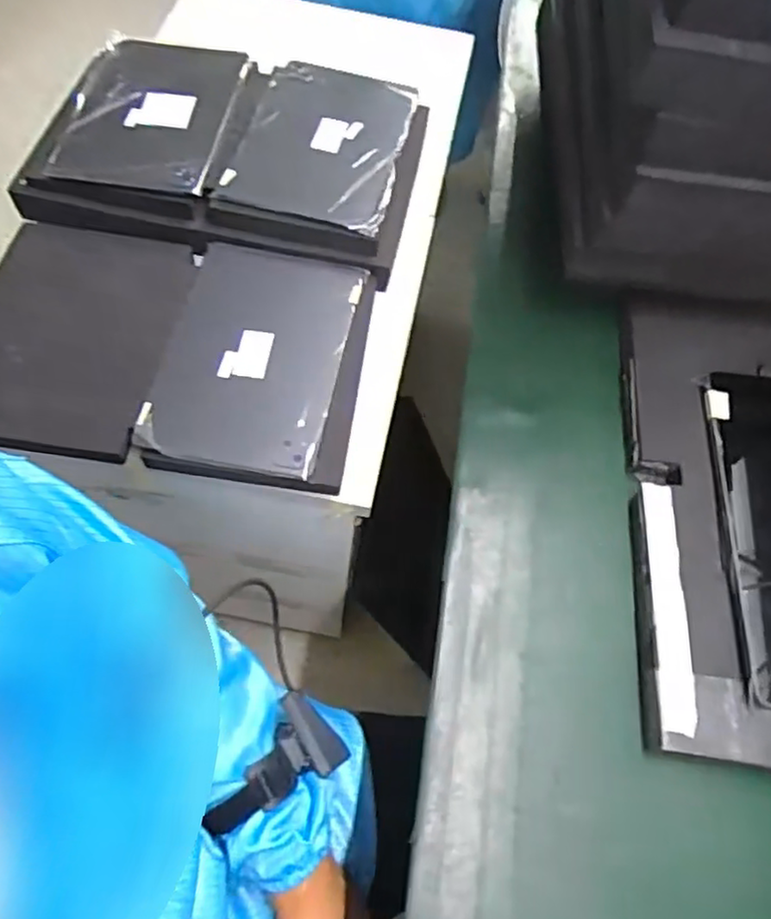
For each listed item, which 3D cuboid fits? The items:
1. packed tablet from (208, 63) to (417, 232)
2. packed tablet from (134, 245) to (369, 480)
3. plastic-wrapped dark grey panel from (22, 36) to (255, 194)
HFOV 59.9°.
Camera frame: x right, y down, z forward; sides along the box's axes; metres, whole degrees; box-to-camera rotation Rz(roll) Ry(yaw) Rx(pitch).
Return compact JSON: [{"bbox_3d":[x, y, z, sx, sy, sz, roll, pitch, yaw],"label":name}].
[{"bbox_3d":[-0.079,-0.370,0.765,0.200,0.033,0.252,11,64,6],"label":"packed tablet"},{"bbox_3d":[-0.126,-0.108,0.661,0.170,0.020,0.257,11,60,-6],"label":"packed tablet"},{"bbox_3d":[-0.273,-0.407,0.775,0.196,0.027,0.265,7,59,0],"label":"plastic-wrapped dark grey panel"}]

